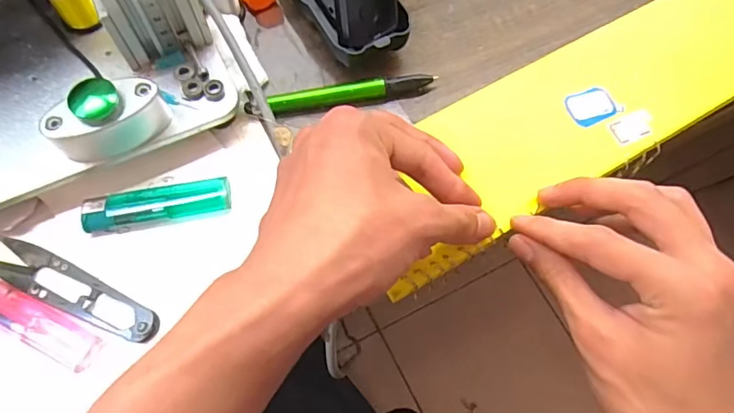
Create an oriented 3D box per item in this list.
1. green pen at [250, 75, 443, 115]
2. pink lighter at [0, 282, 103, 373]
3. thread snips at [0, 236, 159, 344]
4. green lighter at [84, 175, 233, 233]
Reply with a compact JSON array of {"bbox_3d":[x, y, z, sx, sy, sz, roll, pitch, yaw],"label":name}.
[{"bbox_3d":[-0.015,-0.068,0.310,0.114,0.017,0.013,-9,68,-4],"label":"green pen"},{"bbox_3d":[-0.169,0.055,0.252,0.077,0.010,0.019,24,69,10],"label":"pink lighter"},{"bbox_3d":[-0.152,0.043,0.264,0.099,0.007,0.022,23,69,9],"label":"thread snips"},{"bbox_3d":[-0.114,-0.003,0.279,0.075,0.009,0.020,-9,68,-4],"label":"green lighter"}]

